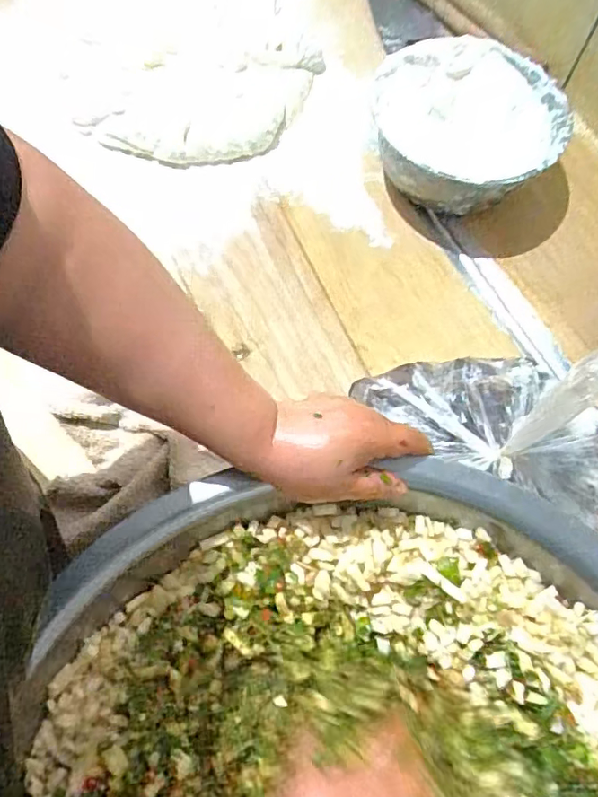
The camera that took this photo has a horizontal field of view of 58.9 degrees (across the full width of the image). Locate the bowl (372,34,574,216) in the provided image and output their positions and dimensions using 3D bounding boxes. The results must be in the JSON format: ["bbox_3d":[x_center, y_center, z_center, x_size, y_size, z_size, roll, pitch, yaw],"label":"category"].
[{"bbox_3d":[0.183,-0.295,0.600,0.198,0.098,0.187,0,70,-1],"label":"bowl"}]

